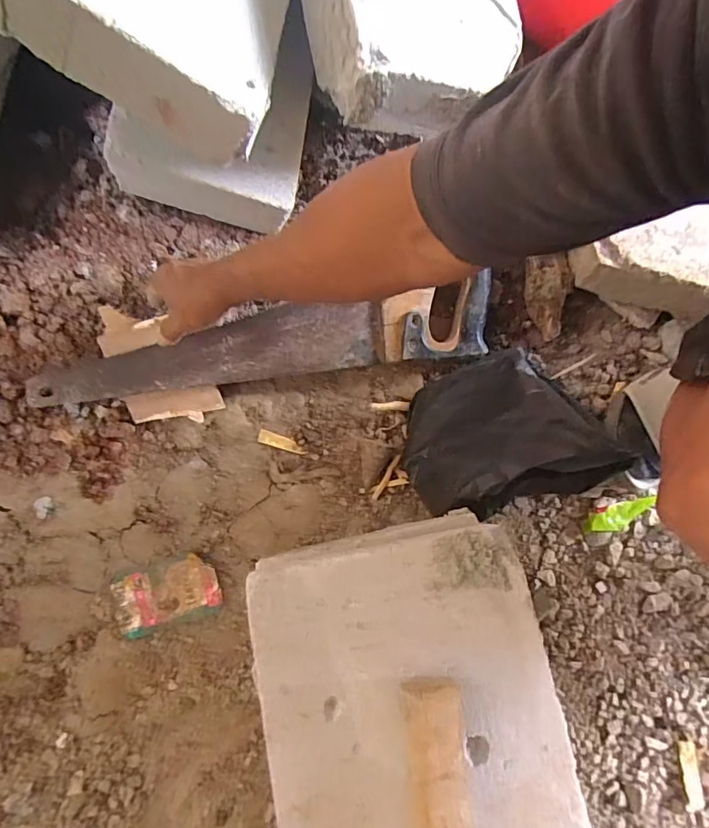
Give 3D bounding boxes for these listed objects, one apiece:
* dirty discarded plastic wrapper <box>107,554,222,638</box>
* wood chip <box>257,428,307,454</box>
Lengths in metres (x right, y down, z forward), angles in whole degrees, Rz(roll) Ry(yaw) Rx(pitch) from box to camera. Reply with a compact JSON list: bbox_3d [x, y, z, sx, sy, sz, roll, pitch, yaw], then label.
[{"bbox_3d":[-0.211,0.200,0.556,0.117,0.010,0.066,-18,78,-3],"label":"dirty discarded plastic wrapper"},{"bbox_3d":[-0.086,0.034,0.595,0.058,0.004,0.016,22,79,-9],"label":"wood chip"}]

